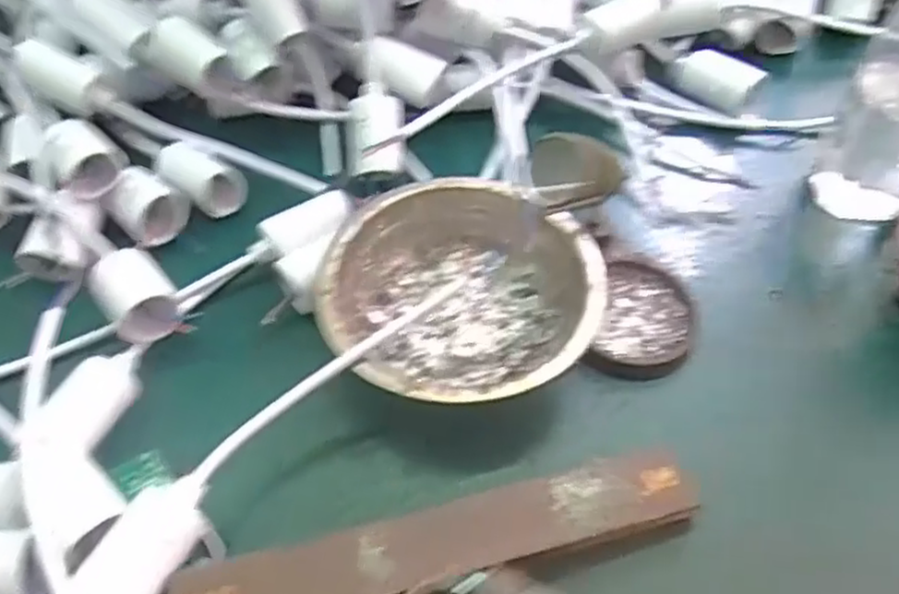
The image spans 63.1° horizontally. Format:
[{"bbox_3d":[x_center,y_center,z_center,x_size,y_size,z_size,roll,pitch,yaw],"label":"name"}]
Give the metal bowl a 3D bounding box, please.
[{"bbox_3d":[0.006,0.001,0.349,0.125,0.037,0.122,0,54,0],"label":"metal bowl"}]

